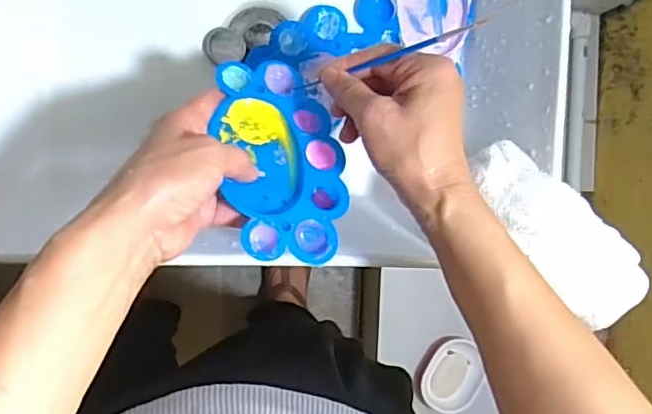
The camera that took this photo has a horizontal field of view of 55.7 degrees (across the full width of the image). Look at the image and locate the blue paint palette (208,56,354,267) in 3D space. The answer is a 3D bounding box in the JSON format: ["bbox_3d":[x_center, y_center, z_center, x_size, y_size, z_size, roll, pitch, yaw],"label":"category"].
[{"bbox_3d":[-0.029,-0.034,0.430,0.083,0.011,0.149,-4,68,-23],"label":"blue paint palette"}]

